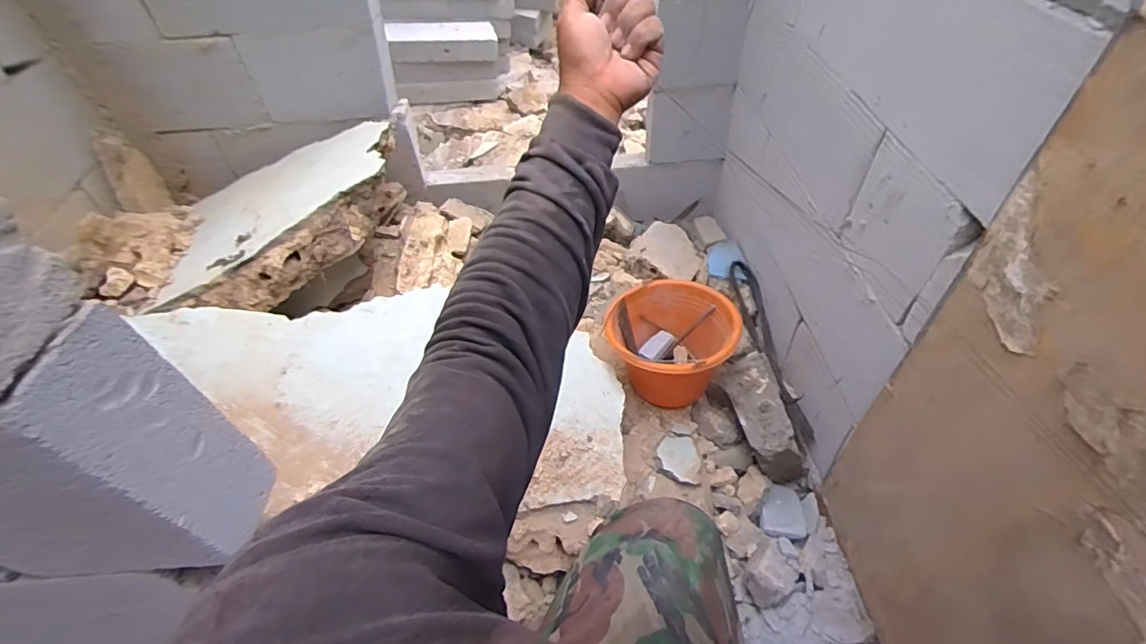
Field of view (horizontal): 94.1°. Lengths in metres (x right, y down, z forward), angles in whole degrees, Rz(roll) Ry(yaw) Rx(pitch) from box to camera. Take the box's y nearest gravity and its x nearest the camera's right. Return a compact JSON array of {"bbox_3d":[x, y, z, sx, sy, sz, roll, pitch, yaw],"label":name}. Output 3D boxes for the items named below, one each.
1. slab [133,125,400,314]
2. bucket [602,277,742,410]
[{"bbox_3d":[-0.602,-0.200,1.099,0.541,0.130,0.564,-25,41,3],"label":"slab"},{"bbox_3d":[0.195,0.055,1.086,0.243,0.189,0.230,-4,47,0],"label":"bucket"}]

